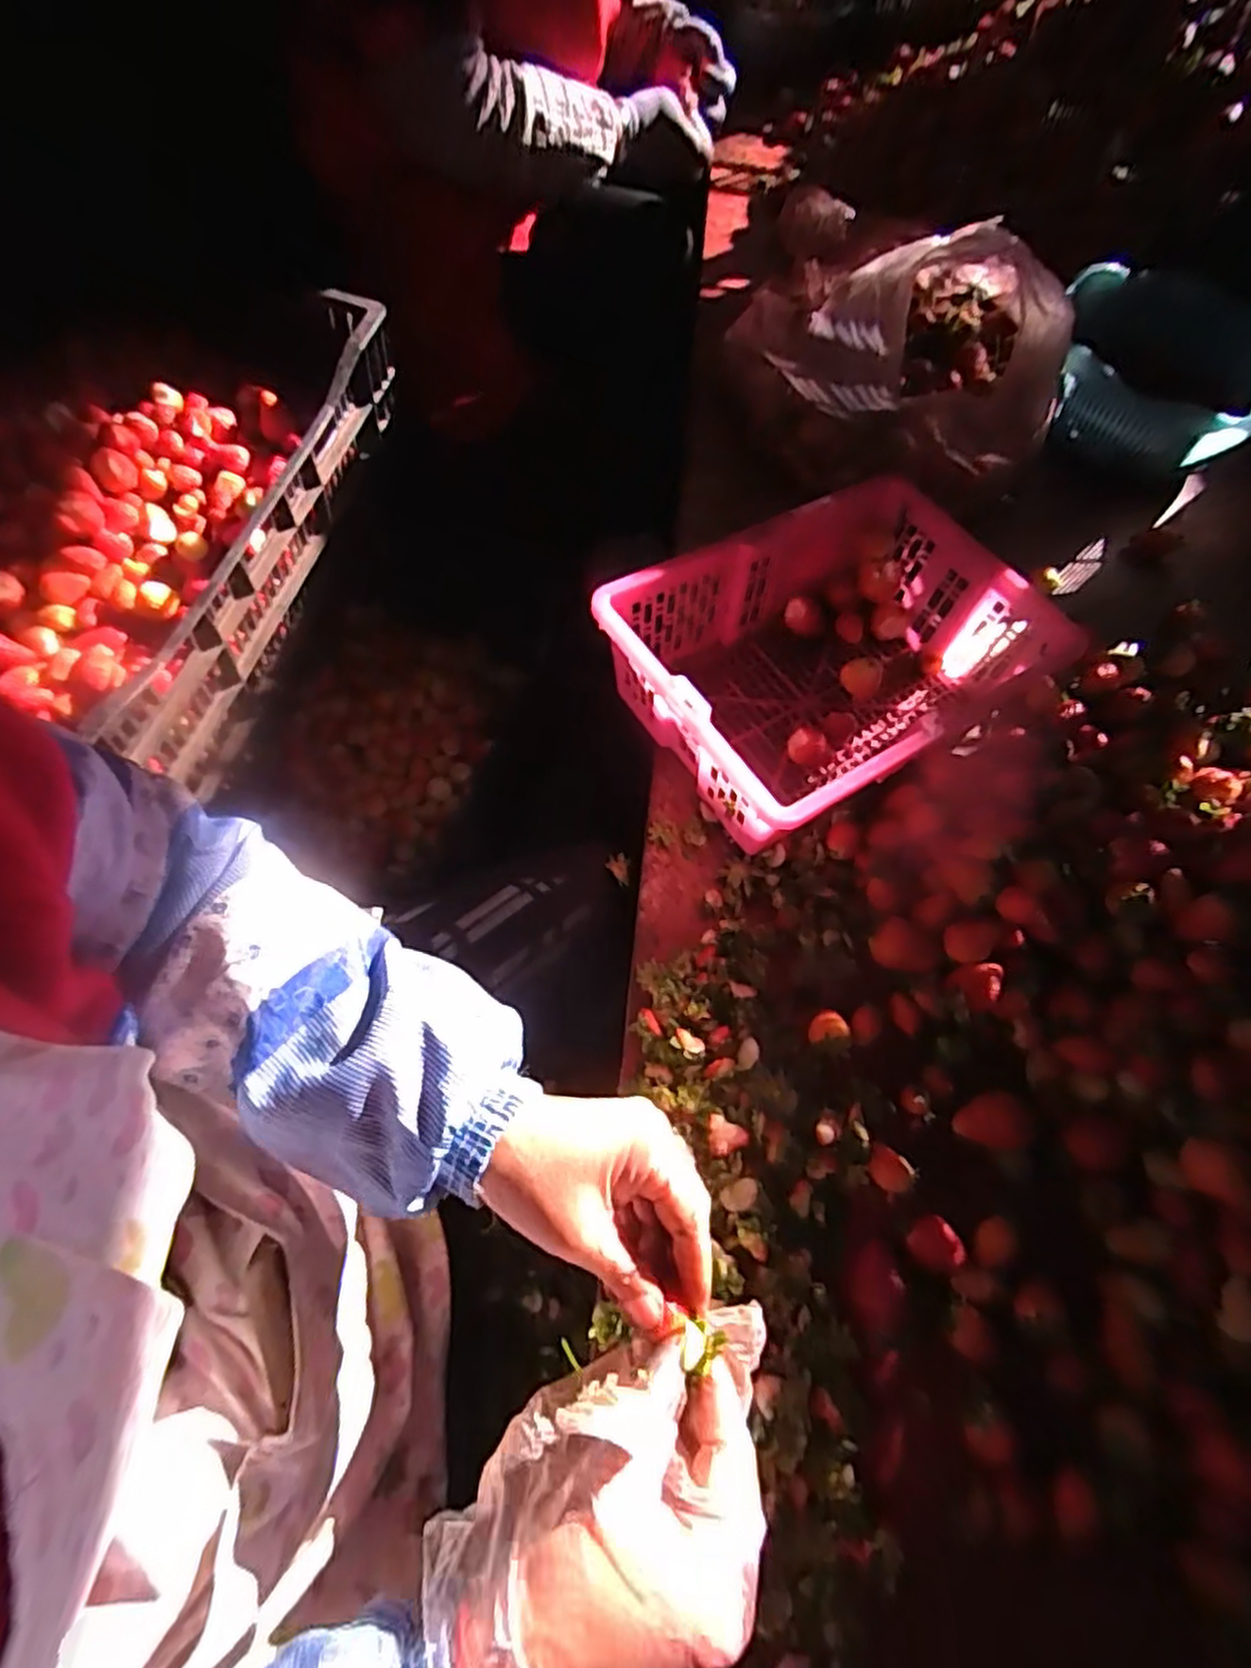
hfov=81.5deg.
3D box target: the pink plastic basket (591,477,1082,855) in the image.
[{"bbox_3d":[0.146,-0.128,0.517,0.298,0.089,0.206,-33,70,-19],"label":"pink plastic basket"}]

